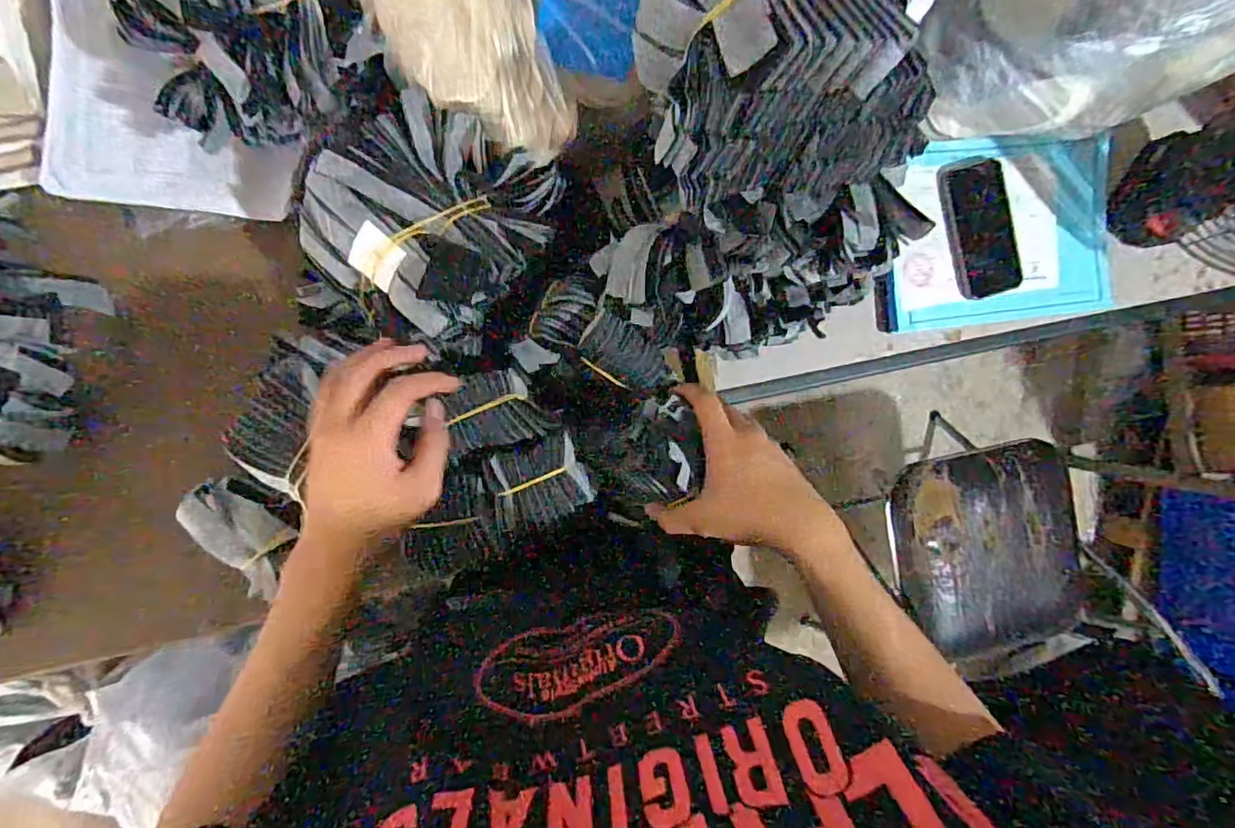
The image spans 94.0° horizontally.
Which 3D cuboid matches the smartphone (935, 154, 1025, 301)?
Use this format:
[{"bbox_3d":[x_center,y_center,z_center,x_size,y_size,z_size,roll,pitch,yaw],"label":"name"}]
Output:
[{"bbox_3d":[0.419,-0.215,0.665,0.082,0.013,0.154,-16,94,-7],"label":"smartphone"}]

